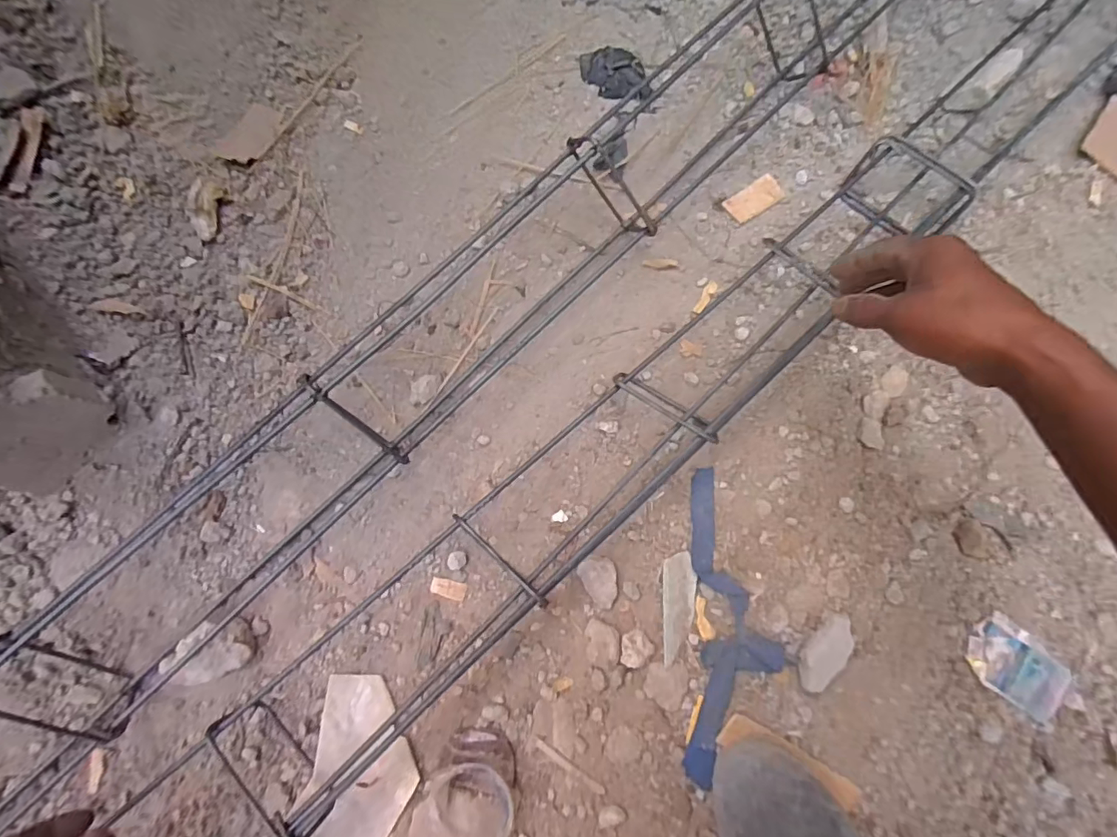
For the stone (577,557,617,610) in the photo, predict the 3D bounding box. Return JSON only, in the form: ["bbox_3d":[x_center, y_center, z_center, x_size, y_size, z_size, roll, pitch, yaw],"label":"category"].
[{"bbox_3d":[0.043,0.163,0.515,0.035,0.015,0.050,-24,80,-3],"label":"stone"}]

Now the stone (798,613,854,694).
[{"bbox_3d":[0.249,0.217,0.485,0.036,0.027,0.076,36,82,8],"label":"stone"}]

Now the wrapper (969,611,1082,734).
[{"bbox_3d":[0.434,0.239,0.485,0.098,0.012,0.063,43,83,8],"label":"wrapper"}]

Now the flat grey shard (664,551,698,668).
[{"bbox_3d":[0.119,0.185,0.506,0.033,0.009,0.101,3,79,2],"label":"flat grey shard"}]

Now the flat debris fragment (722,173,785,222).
[{"bbox_3d":[0.231,-0.257,0.607,0.068,0.010,0.035,-31,80,-4],"label":"flat debris fragment"}]

